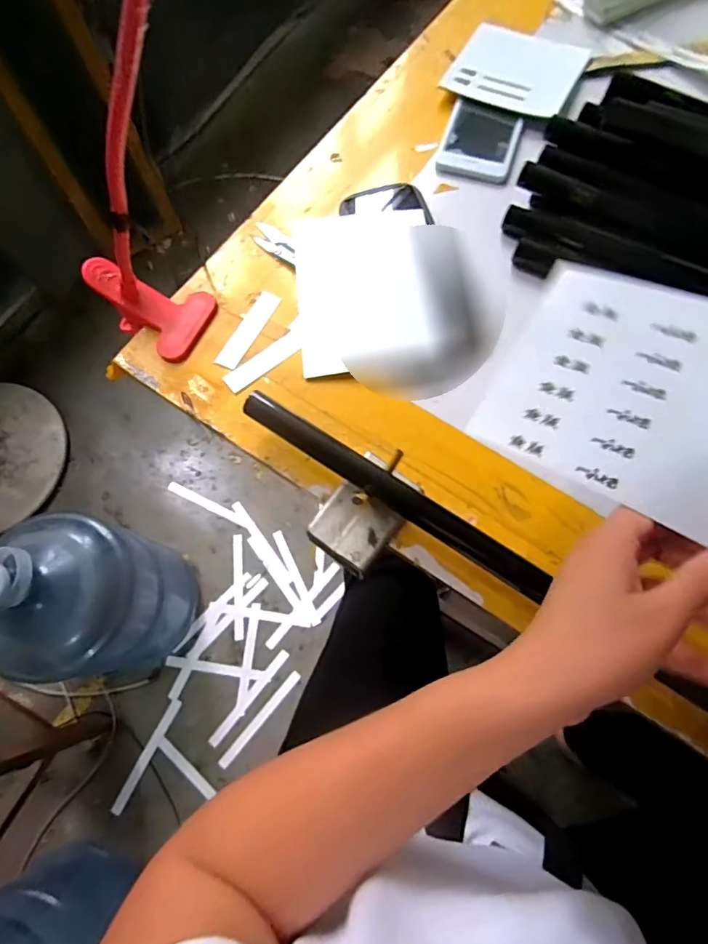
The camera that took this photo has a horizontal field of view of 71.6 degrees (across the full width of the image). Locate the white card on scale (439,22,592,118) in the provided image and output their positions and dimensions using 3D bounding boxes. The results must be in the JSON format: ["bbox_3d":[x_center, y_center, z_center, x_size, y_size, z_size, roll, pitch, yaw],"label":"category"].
[{"bbox_3d":[0.178,-0.439,0.532,0.129,0.010,0.128,26,74,11],"label":"white card on scale"}]

